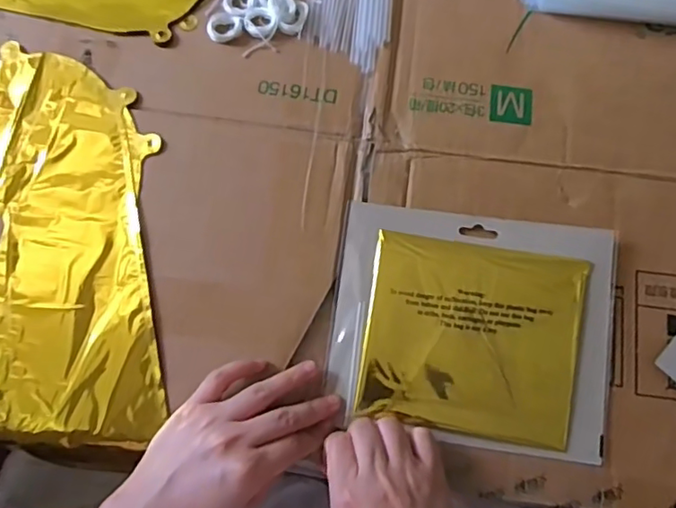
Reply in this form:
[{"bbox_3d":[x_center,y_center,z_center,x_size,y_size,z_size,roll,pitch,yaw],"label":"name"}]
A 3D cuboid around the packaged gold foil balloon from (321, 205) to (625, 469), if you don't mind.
[{"bbox_3d":[0.097,0.050,0.415,0.197,0.018,0.160,9,74,2],"label":"packaged gold foil balloon"}]

